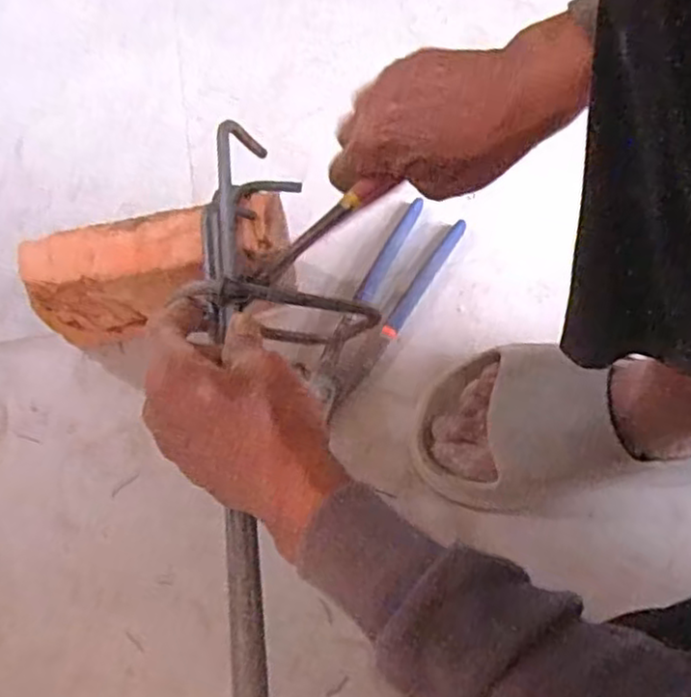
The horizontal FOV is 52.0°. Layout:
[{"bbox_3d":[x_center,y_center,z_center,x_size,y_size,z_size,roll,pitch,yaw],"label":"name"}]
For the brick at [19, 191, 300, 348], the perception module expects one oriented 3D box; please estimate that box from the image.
[{"bbox_3d":[-0.135,-0.052,0.545,0.185,0.108,0.060,-7,69,-1],"label":"brick"}]

